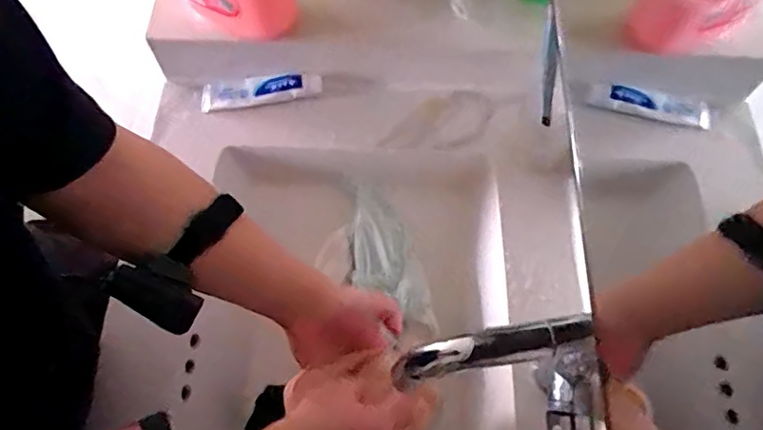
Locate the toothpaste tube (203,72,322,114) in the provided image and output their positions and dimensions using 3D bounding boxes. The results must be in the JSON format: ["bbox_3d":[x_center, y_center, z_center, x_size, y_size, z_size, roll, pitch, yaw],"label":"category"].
[{"bbox_3d":[-0.159,-0.165,0.700,0.157,0.026,0.034,-6,66,-1],"label":"toothpaste tube"}]

